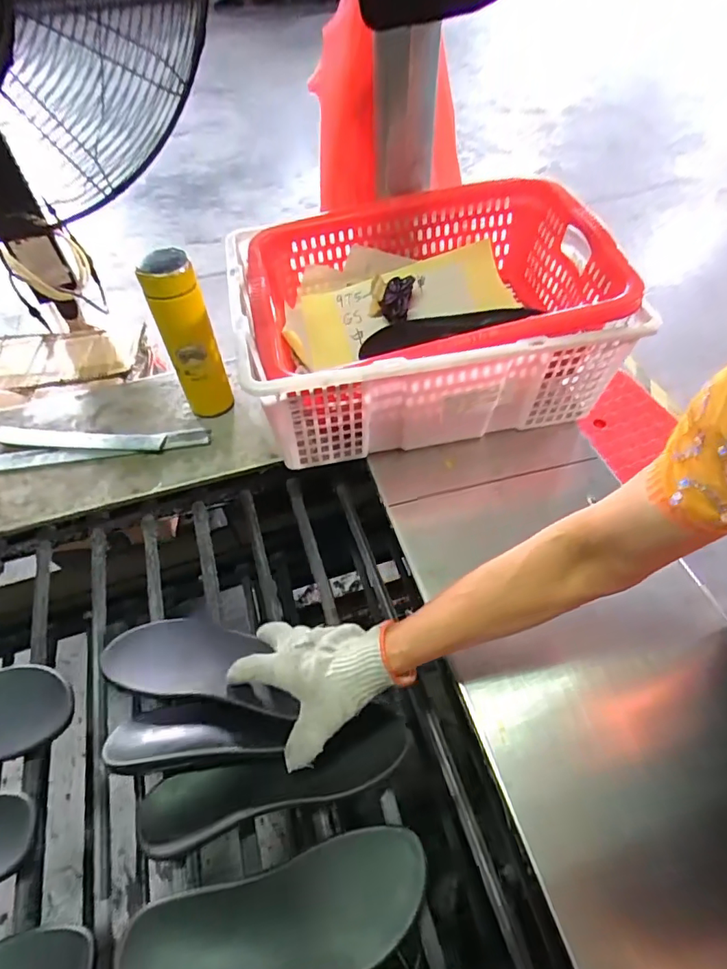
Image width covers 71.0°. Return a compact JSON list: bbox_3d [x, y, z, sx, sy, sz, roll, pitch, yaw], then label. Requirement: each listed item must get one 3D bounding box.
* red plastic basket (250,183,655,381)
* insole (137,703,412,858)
[{"bbox_3d":[0.084,-0.224,0.723,0.446,0.221,0.305,-10,53,-5],"label":"red plastic basket"},{"bbox_3d":[-0.073,0.273,0.477,0.244,0.048,0.062,-15,55,-11],"label":"insole"}]

